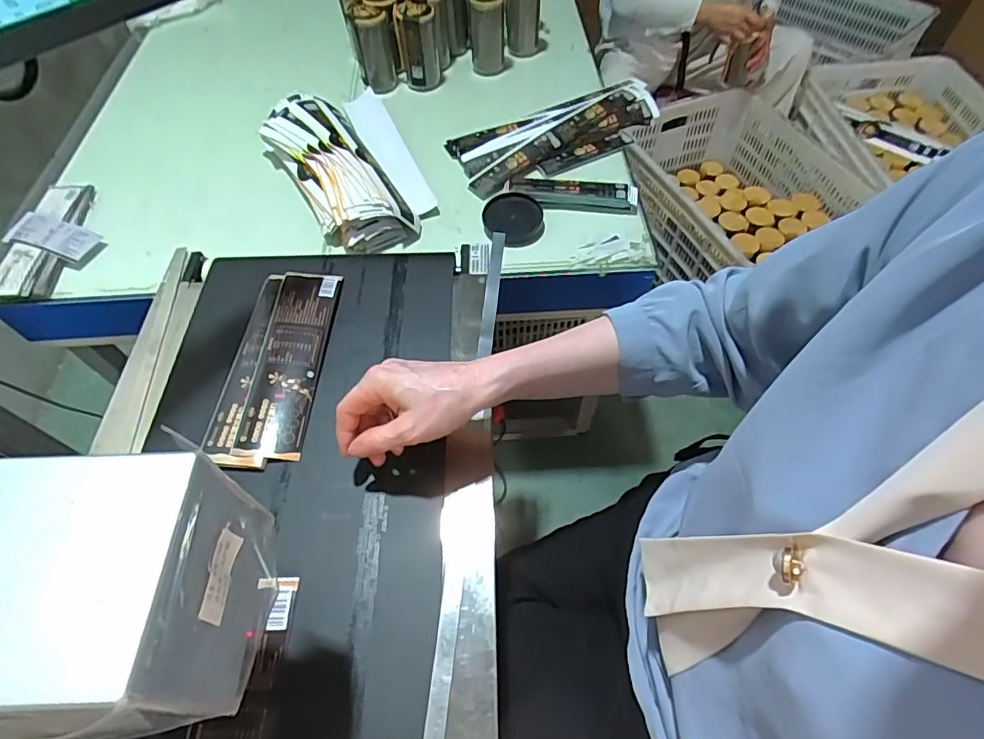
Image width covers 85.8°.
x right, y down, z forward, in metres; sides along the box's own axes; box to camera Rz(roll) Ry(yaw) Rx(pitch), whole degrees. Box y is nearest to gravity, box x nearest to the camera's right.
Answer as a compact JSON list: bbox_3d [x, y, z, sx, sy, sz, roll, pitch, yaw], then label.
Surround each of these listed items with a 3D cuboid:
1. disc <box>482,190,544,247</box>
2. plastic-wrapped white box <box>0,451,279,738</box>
[{"bbox_3d":[0.033,-0.231,0.818,0.092,0.027,0.101,-1,56,1],"label":"disc"},{"bbox_3d":[-0.173,0.104,0.241,0.128,0.093,0.109,-2,56,1],"label":"plastic-wrapped white box"}]

